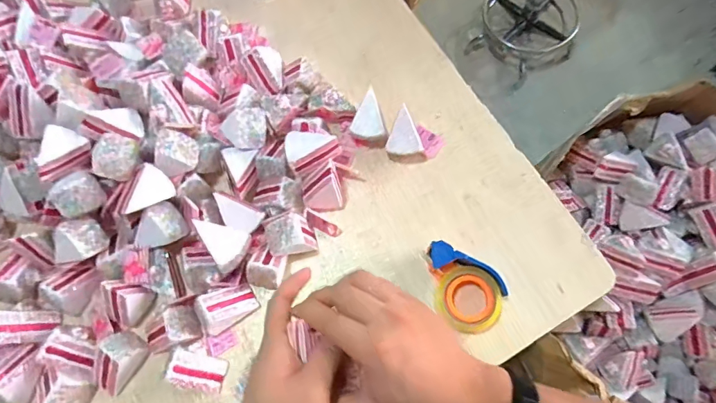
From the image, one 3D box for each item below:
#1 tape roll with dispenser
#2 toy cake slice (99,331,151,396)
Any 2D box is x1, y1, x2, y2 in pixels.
[{"bbox_3d":[0.167,0.141,0.710,0.158,0.061,0.105,41,78,13],"label":"tape roll with dispenser"},{"bbox_3d":[-0.372,0.253,0.675,0.074,0.047,0.095,14,74,6],"label":"toy cake slice"}]

